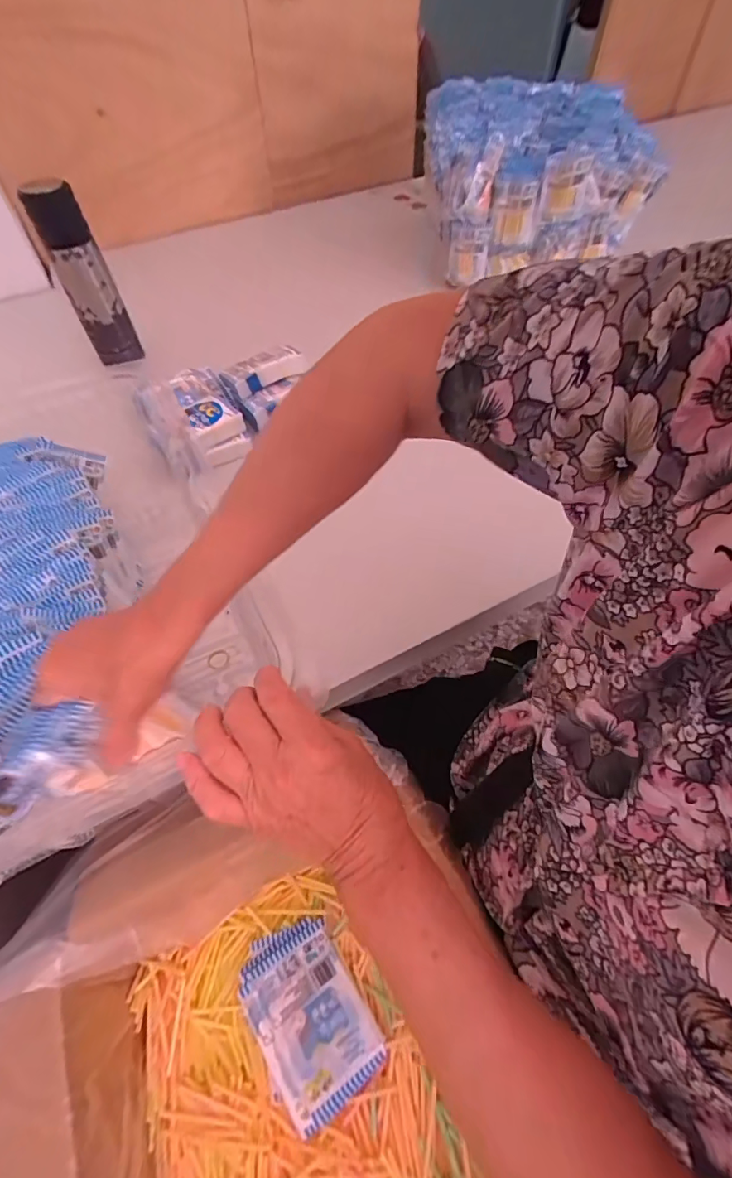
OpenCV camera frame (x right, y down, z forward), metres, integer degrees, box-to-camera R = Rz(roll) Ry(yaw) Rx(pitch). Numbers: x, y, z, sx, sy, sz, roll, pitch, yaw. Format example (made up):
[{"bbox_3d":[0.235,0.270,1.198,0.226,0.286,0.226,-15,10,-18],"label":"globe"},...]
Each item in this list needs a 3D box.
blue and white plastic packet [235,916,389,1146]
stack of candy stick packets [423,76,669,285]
[{"bbox_3d":[-0.047,0.343,0.380,0.083,0.013,0.121,-28,59,-16],"label":"blue and white plastic packet"},{"bbox_3d":[0.286,-0.791,0.894,0.332,0.179,0.496,-2,56,1],"label":"stack of candy stick packets"}]

